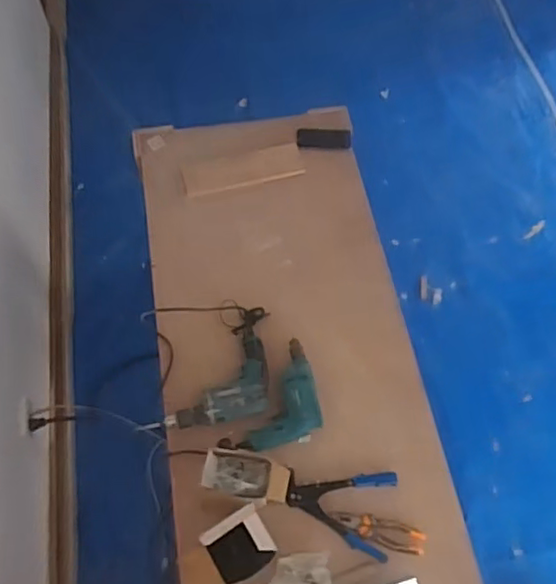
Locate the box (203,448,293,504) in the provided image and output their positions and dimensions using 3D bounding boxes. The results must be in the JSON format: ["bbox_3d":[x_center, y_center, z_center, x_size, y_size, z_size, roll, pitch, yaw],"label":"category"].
[{"bbox_3d":[-0.064,0.389,1.304,0.176,0.062,0.088,16,63,7],"label":"box"}]

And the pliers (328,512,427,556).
[{"bbox_3d":[0.208,0.494,1.298,0.194,0.013,0.051,17,63,7],"label":"pliers"}]

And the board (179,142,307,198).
[{"bbox_3d":[-0.092,-0.336,1.707,0.333,0.005,0.112,-14,65,-14],"label":"board"}]

